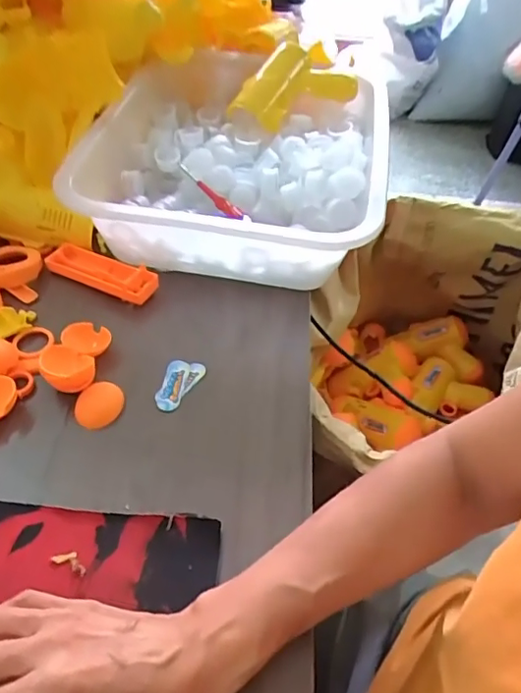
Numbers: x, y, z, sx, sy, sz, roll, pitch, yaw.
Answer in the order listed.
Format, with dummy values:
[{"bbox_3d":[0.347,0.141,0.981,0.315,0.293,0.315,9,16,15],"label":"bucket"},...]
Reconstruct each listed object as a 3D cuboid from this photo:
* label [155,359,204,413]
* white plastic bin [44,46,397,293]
[{"bbox_3d":[-0.067,0.032,0.447,0.032,0.004,0.050,12,48,5],"label":"label"},{"bbox_3d":[-0.027,-0.213,0.602,0.300,0.113,0.386,12,48,5],"label":"white plastic bin"}]

